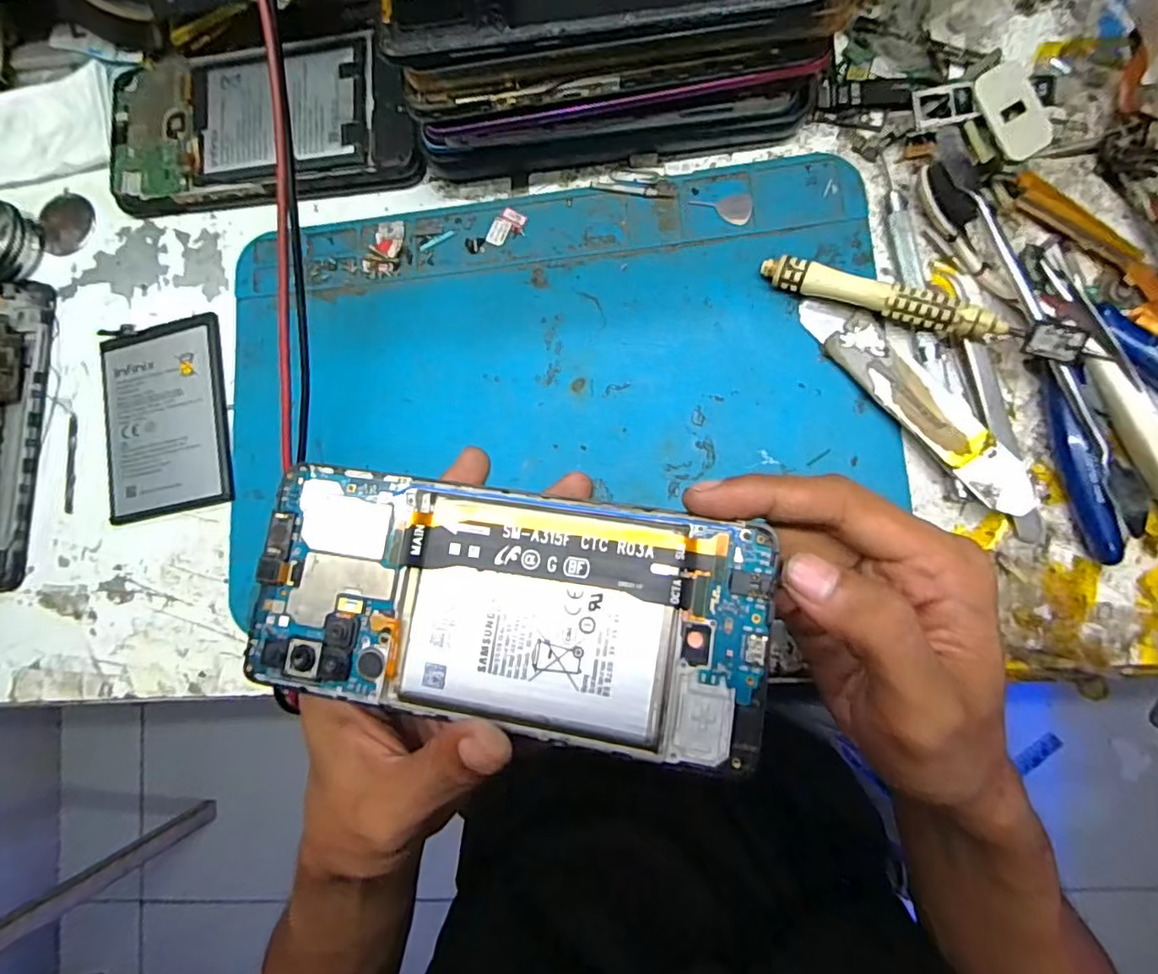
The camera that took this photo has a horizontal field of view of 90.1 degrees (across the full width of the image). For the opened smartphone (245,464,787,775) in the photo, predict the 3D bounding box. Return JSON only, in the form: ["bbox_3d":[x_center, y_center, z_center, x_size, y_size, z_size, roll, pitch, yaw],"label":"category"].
[{"bbox_3d":[-0.023,0.035,0.169,0.150,0.007,0.067,7,85,9],"label":"opened smartphone"}]

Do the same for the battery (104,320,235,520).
[{"bbox_3d":[-0.203,-0.035,0.283,0.065,0.005,0.096,-12,83,6],"label":"battery"}]

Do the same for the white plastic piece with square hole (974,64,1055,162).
[{"bbox_3d":[0.183,-0.158,0.243,0.026,0.004,0.038,-26,95,-3],"label":"white plastic piece with square hole"}]

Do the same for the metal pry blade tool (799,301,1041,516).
[{"bbox_3d":[0.135,-0.036,0.232,0.023,0.005,0.113,-40,73,6],"label":"metal pry blade tool"}]

